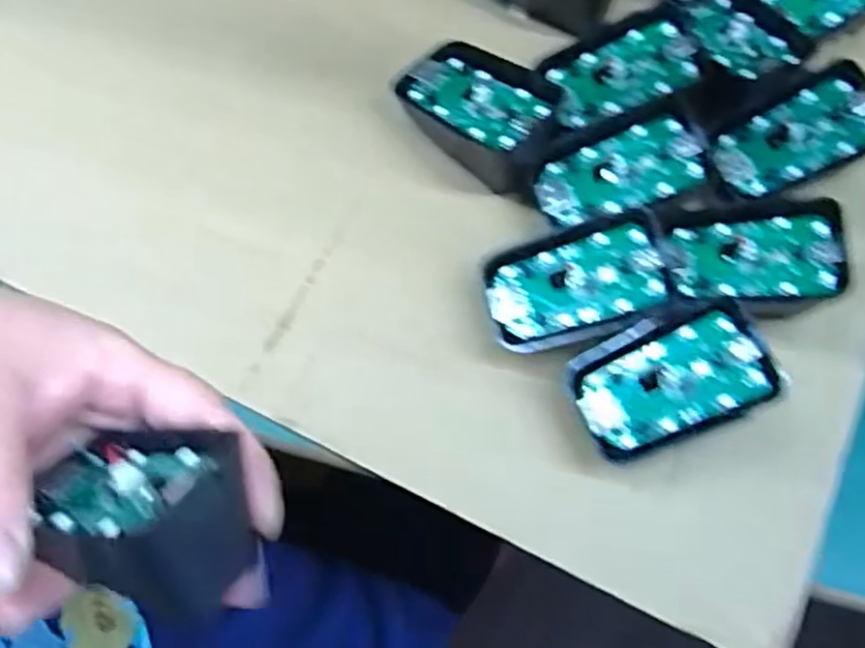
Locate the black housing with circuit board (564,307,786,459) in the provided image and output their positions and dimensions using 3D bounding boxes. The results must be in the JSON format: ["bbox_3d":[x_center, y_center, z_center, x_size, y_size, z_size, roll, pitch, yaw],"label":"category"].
[{"bbox_3d":[0.088,0.024,0.282,0.067,0.037,0.045,-18,72,-7],"label":"black housing with circuit board"}]

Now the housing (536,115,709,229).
[{"bbox_3d":[0.077,-0.062,0.313,0.066,0.018,0.038,-20,73,10],"label":"housing"}]

